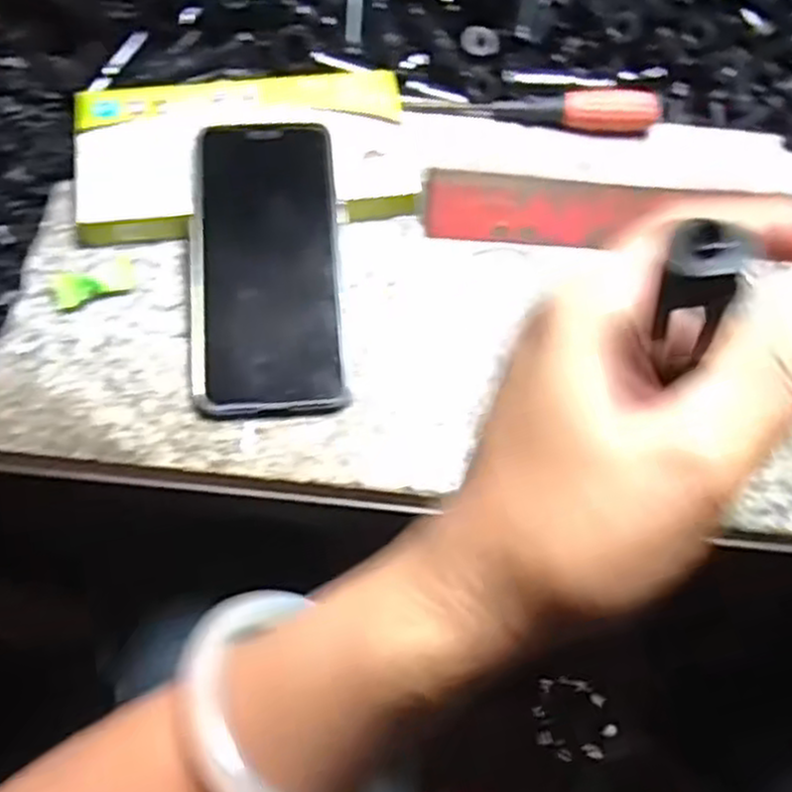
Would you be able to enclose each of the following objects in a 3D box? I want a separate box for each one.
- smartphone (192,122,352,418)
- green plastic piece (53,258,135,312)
[{"bbox_3d":[-0.064,-0.067,0.390,0.072,0.005,0.155,-4,72,-5],"label":"smartphone"},{"bbox_3d":[-0.152,-0.057,0.395,0.041,0.008,0.020,-25,66,-31],"label":"green plastic piece"}]

